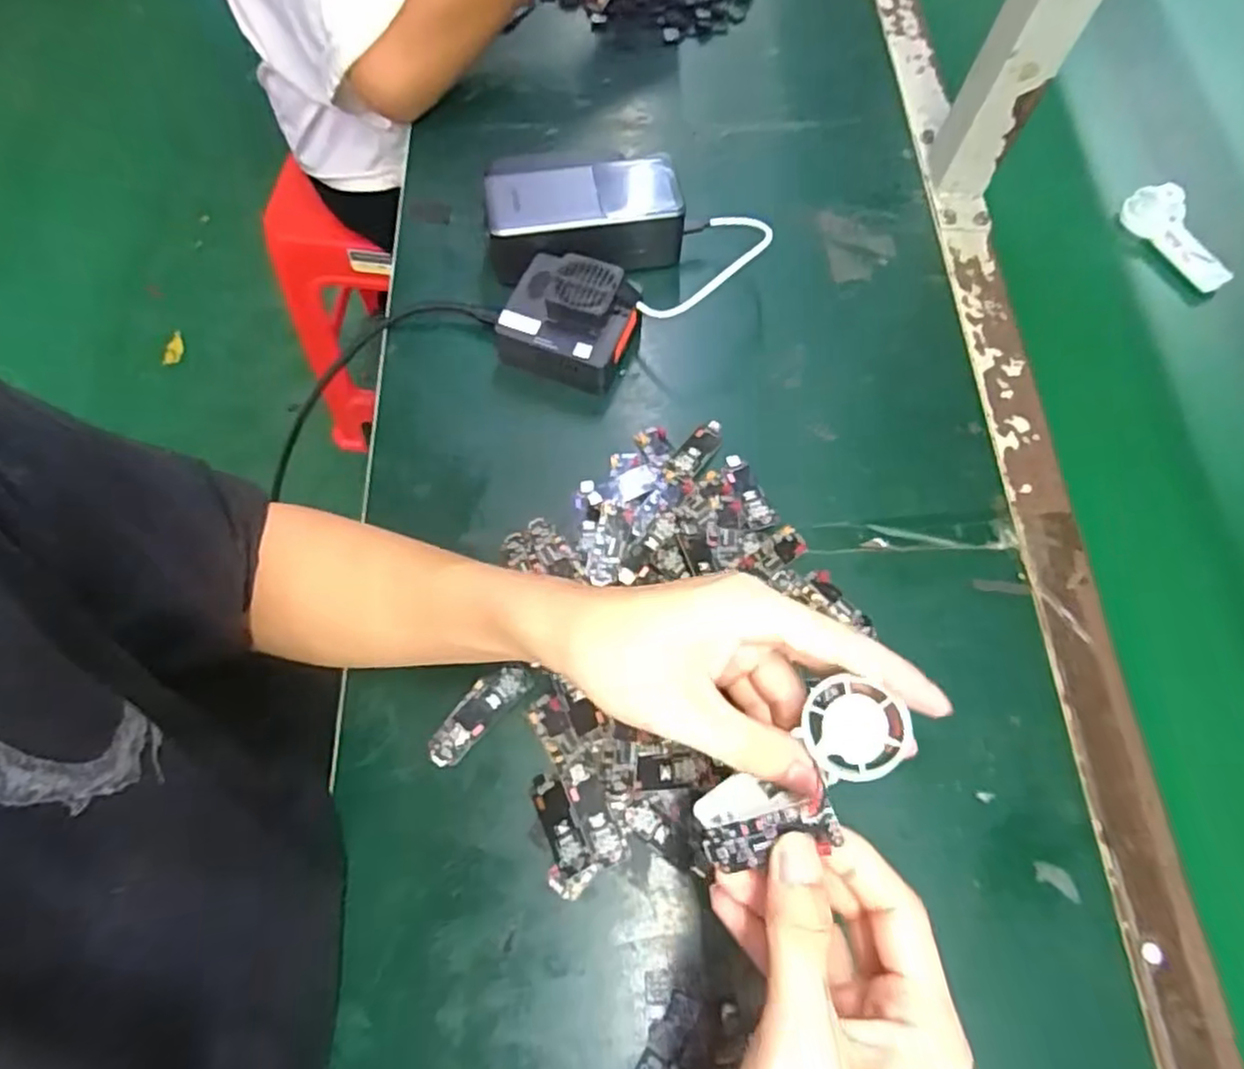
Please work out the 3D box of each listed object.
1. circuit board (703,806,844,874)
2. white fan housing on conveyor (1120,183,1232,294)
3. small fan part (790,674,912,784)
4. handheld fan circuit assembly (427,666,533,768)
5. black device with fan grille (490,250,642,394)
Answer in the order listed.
[{"bbox_3d":[0.054,0.111,0.261,0.050,0.004,0.016,-23,86,19],"label":"circuit board"},{"bbox_3d":[0.412,-0.222,0.522,0.023,0.028,0.092,-28,70,-10],"label":"white fan housing on conveyor"},{"bbox_3d":[0.091,0.078,0.276,0.039,0.005,0.038,16,95,15],"label":"small fan part"},{"bbox_3d":[-0.078,0.097,0.387,0.022,0.008,0.065,41,74,16],"label":"handheld fan circuit assembly"},{"bbox_3d":[-0.036,-0.140,0.466,0.082,0.048,0.067,19,69,8],"label":"black device with fan grille"}]

